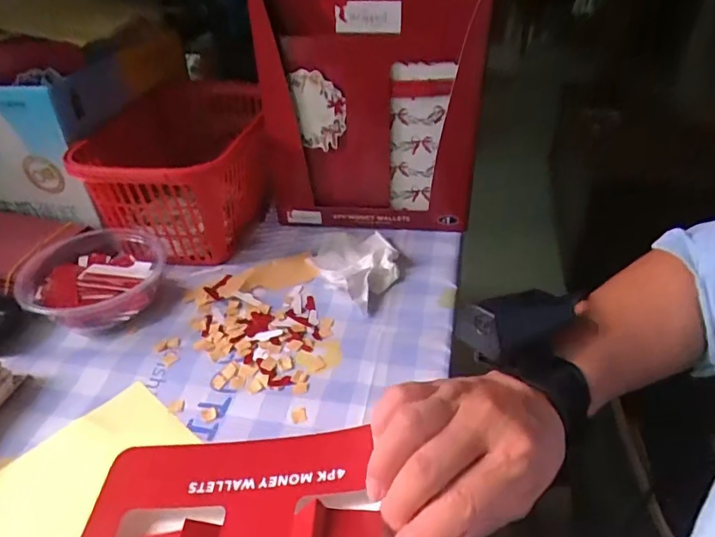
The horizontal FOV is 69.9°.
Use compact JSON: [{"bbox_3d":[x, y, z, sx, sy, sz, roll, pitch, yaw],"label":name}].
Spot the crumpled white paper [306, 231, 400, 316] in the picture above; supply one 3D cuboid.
[{"bbox_3d":[-0.005,-0.007,0.477,0.087,0.022,0.098,19,42,26],"label":"crumpled white paper"}]

